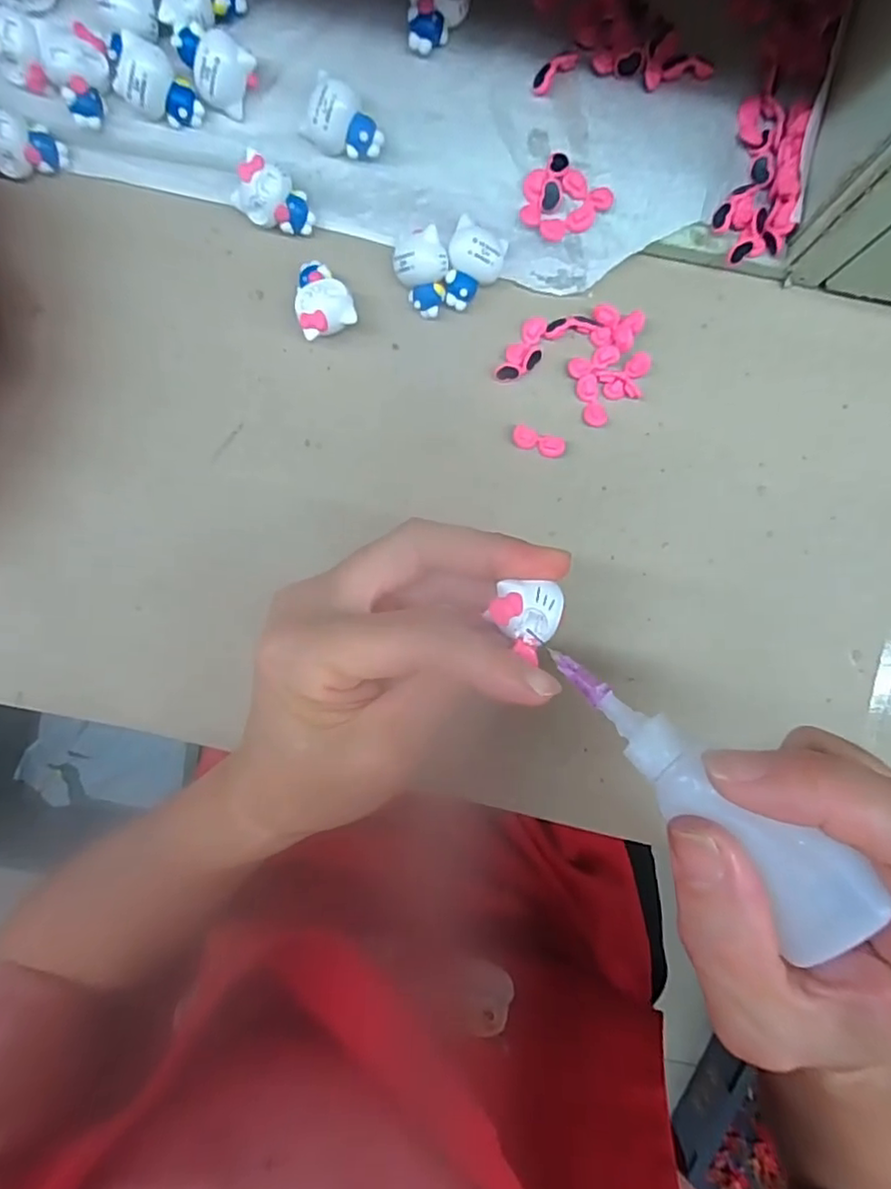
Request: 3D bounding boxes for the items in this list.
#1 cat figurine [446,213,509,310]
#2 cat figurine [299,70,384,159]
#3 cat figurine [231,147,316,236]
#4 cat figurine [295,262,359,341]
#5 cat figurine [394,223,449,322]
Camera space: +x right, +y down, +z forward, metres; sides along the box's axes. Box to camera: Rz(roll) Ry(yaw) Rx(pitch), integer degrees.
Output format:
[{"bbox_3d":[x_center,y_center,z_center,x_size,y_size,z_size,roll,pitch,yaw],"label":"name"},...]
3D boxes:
[{"bbox_3d":[0.012,-0.147,0.272,0.024,0.015,0.033,21,92,-1],"label":"cat figurine"},{"bbox_3d":[-0.044,-0.201,0.260,0.034,0.019,0.022,33,92,-1],"label":"cat figurine"},{"bbox_3d":[-0.076,-0.176,0.273,0.032,0.020,0.023,28,92,-1],"label":"cat figurine"},{"bbox_3d":[-0.056,-0.134,0.277,0.025,0.020,0.033,-20,92,1],"label":"cat figurine"},{"bbox_3d":[-0.011,-0.143,0.271,0.023,0.020,0.032,3,92,0],"label":"cat figurine"}]

